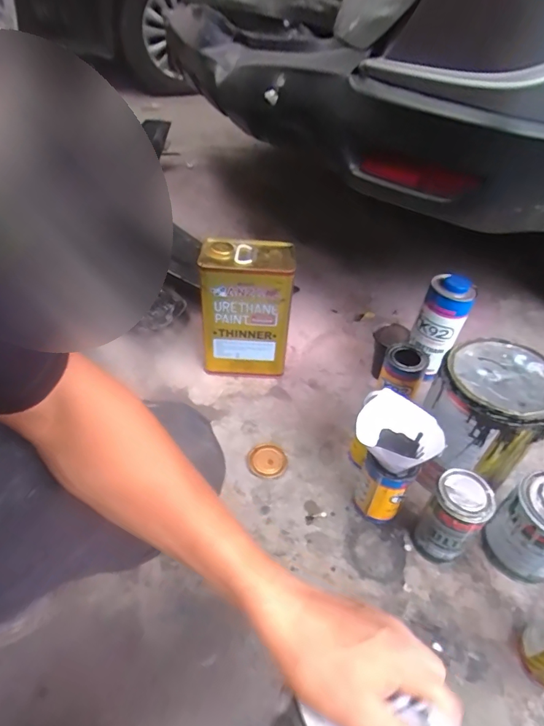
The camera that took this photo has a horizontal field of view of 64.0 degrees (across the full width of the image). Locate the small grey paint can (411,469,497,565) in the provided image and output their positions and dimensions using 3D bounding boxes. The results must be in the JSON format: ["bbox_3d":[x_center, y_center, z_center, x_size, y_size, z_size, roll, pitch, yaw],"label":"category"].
[{"bbox_3d":[0.248,0.219,0.606,0.069,0.143,0.070,1,43,-1],"label":"small grey paint can"}]

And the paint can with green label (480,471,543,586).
[{"bbox_3d":[0.369,0.231,0.603,0.098,0.138,0.097,1,43,-1],"label":"paint can with green label"}]

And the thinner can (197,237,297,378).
[{"bbox_3d":[-0.047,-0.100,0.852,0.166,0.252,0.114,6,43,4],"label":"thinner can"}]

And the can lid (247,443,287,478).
[{"bbox_3d":[-0.009,0.166,0.739,0.067,0.008,0.064,1,43,-1],"label":"can lid"}]

